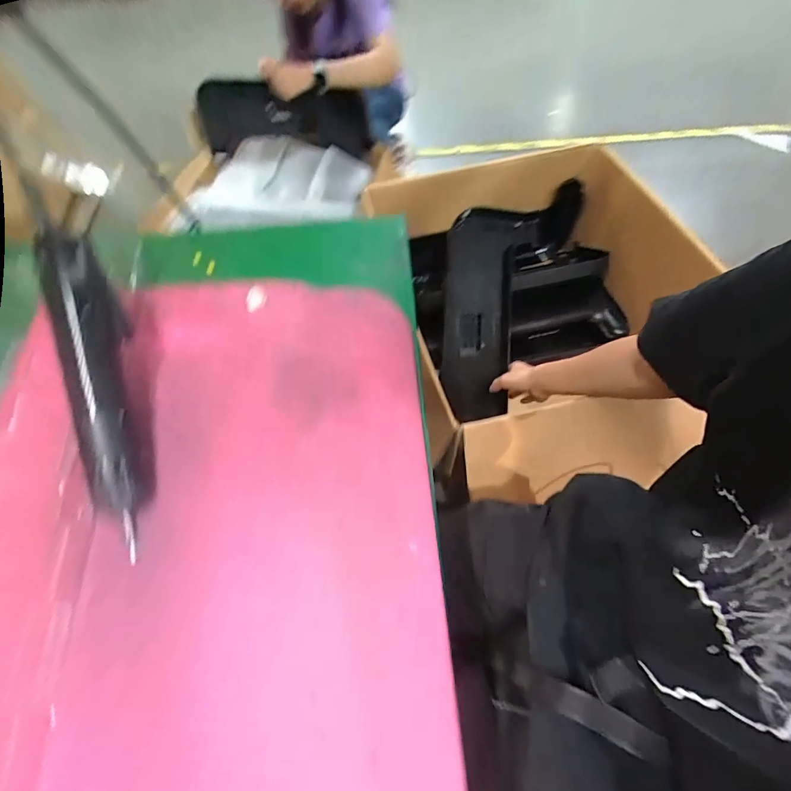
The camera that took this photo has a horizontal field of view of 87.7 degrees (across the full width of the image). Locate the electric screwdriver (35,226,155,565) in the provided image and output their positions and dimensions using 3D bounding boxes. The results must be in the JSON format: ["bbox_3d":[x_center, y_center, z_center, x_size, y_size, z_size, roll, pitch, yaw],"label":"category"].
[{"bbox_3d":[-0.201,-0.006,0.284,0.033,0.032,0.213,-14,89,-7],"label":"electric screwdriver"}]

